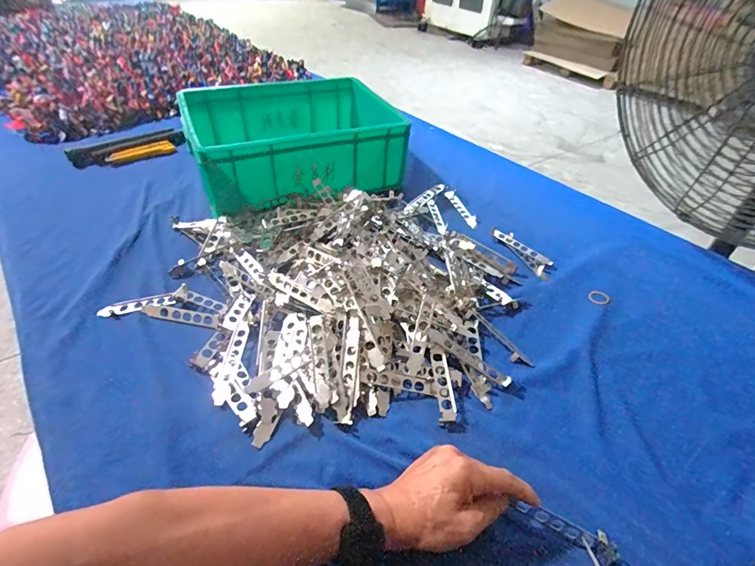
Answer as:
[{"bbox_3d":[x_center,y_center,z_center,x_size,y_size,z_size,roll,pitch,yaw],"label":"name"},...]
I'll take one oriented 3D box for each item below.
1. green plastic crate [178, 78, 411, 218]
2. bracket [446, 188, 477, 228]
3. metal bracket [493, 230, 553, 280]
[{"bbox_3d":[-0.180,-0.312,0.858,0.437,0.136,0.344,-22,48,-26],"label":"green plastic crate"},{"bbox_3d":[0.175,-0.156,0.813,0.028,0.014,0.128,-10,43,-14],"label":"bracket"},{"bbox_3d":[0.264,-0.056,0.703,0.038,0.016,0.128,-17,46,-22],"label":"metal bracket"}]

